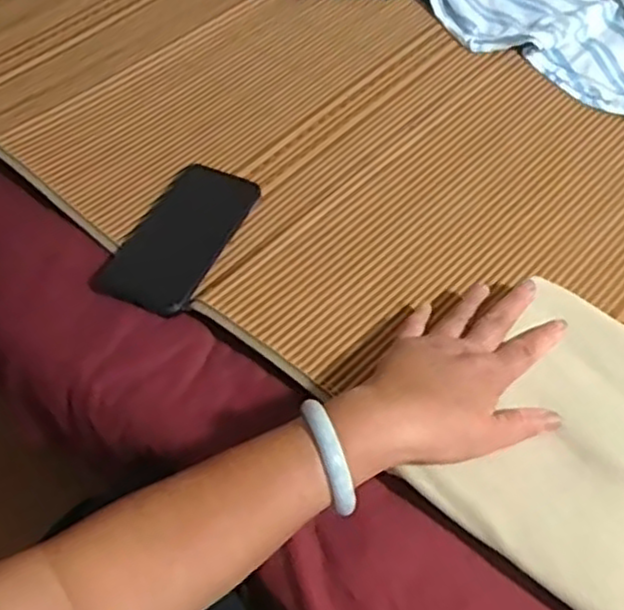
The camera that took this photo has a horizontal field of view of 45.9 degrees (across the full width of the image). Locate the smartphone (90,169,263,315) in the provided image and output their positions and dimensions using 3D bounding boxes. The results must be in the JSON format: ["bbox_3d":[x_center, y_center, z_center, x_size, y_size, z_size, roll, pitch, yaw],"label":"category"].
[{"bbox_3d":[-0.117,-0.062,0.657,0.088,0.010,0.159,19,57,17],"label":"smartphone"}]

